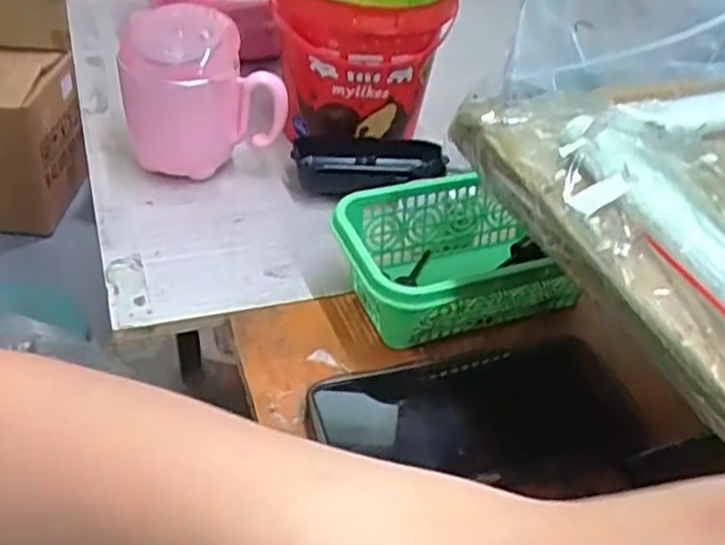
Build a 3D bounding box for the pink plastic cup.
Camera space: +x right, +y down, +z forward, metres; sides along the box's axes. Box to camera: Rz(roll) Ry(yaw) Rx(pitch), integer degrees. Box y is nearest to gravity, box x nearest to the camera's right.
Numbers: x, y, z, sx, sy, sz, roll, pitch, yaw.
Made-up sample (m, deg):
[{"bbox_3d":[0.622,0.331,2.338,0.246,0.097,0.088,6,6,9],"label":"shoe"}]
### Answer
[{"bbox_3d":[-0.112,-0.124,0.508,0.105,0.105,0.079,-8,43,-17],"label":"pink plastic cup"}]

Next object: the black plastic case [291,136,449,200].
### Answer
[{"bbox_3d":[0.004,-0.080,0.537,0.106,0.028,0.040,-3,42,-12],"label":"black plastic case"}]

